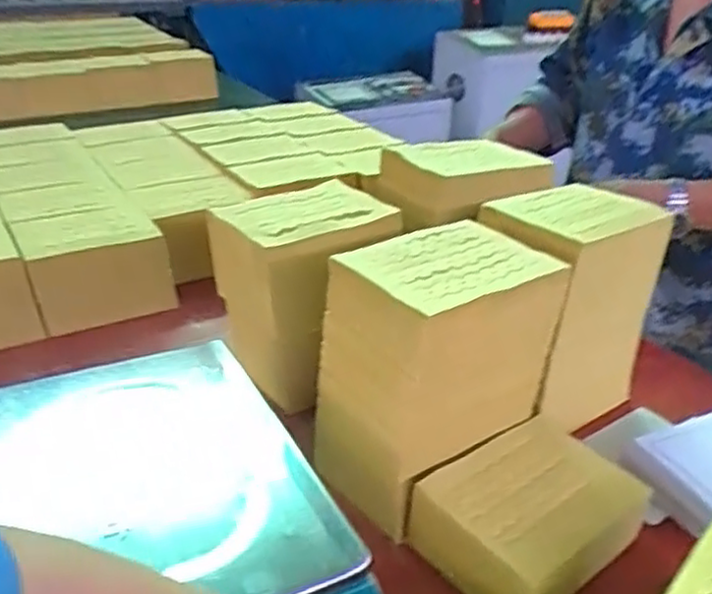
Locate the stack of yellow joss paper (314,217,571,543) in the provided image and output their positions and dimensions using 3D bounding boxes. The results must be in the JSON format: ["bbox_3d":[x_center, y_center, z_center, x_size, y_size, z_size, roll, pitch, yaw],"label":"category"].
[{"bbox_3d":[0.073,0.062,0.619,0.176,0.208,0.119,-17,34,-30],"label":"stack of yellow joss paper"}]

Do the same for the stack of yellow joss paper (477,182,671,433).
[{"bbox_3d":[0.215,0.013,0.726,0.134,0.214,0.133,-18,34,-32],"label":"stack of yellow joss paper"}]

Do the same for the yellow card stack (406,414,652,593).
[{"bbox_3d":[0.142,0.180,0.575,0.175,0.056,0.130,-20,35,-34],"label":"yellow card stack"}]

